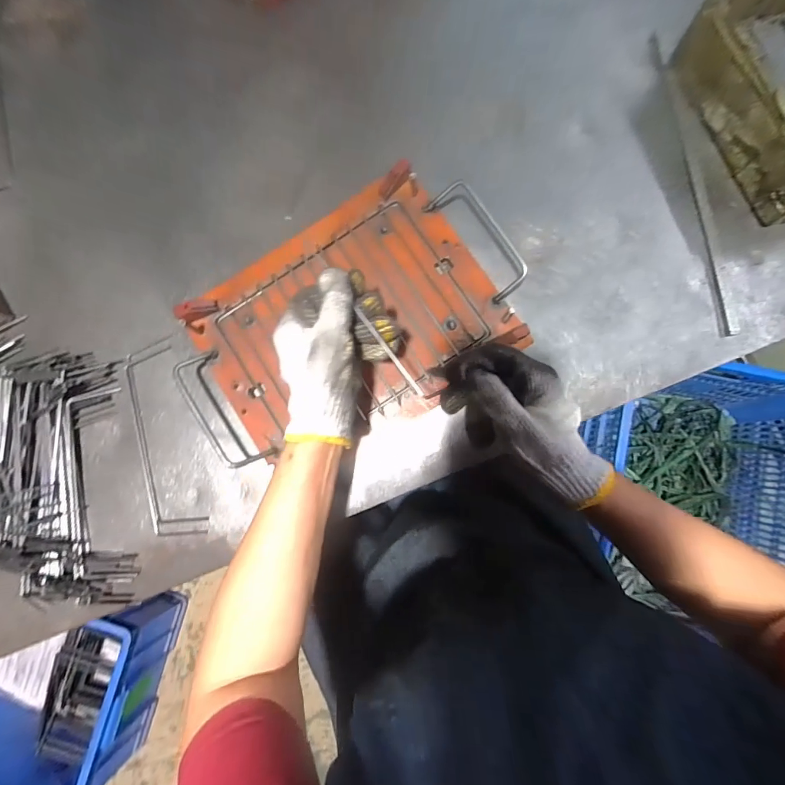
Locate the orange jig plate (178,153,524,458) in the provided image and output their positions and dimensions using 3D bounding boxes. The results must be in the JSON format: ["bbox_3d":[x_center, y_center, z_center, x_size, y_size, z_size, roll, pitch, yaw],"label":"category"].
[{"bbox_3d":[-0.045,-0.071,0.432,0.301,0.021,0.227,-34,83,0],"label":"orange jig plate"}]

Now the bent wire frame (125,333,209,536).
[{"bbox_3d":[-0.257,0.050,0.452,0.060,0.005,0.225,-14,83,2],"label":"bent wire frame"}]

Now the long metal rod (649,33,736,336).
[{"bbox_3d":[0.323,-0.231,0.436,0.014,0.006,0.348,-8,83,3],"label":"long metal rod"}]

